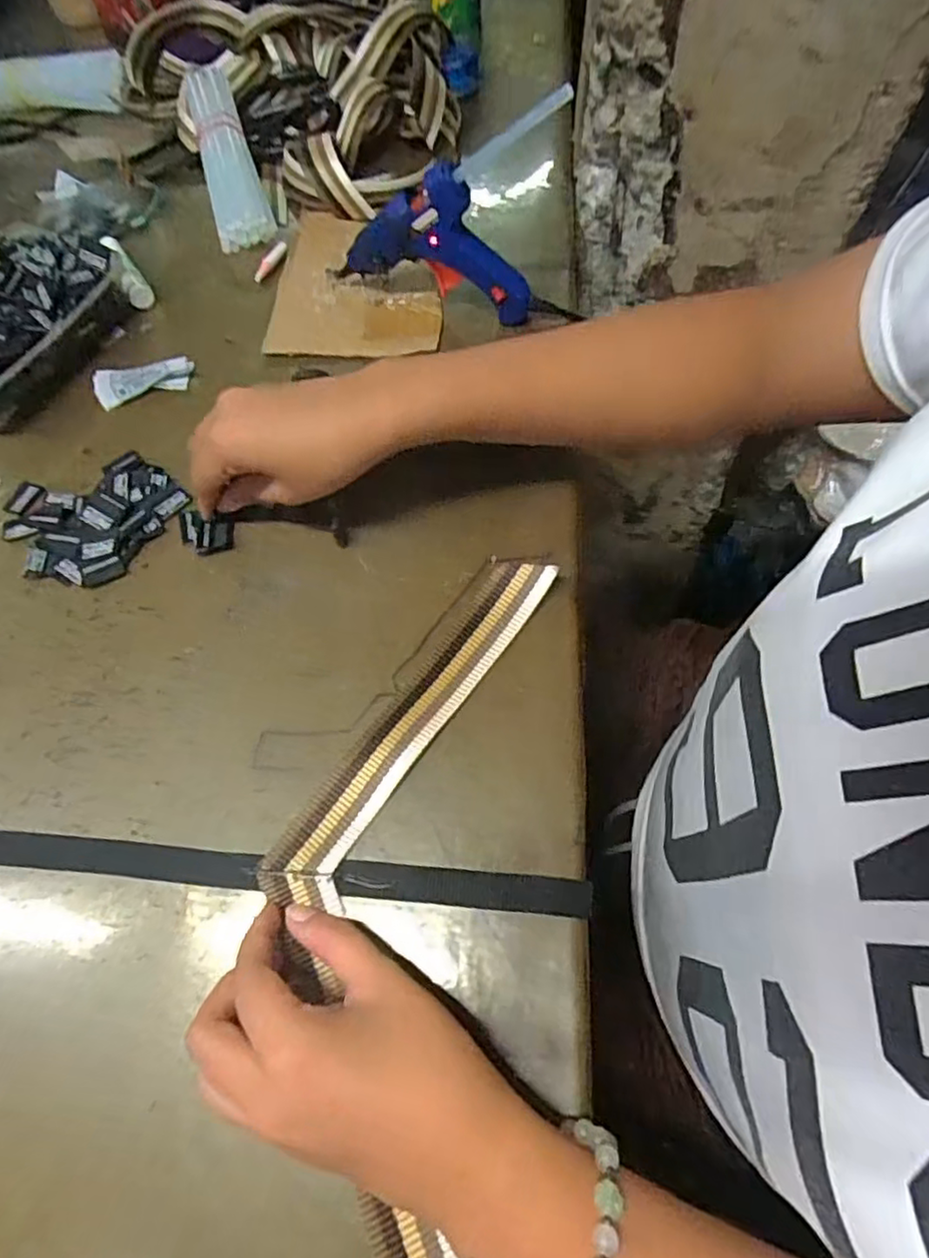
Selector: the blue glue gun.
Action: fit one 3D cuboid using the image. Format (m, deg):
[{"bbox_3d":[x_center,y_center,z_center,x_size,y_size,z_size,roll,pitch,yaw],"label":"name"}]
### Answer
[{"bbox_3d":[-0.029,-0.269,0.444,0.150,0.098,0.028,12,64,8],"label":"blue glue gun"}]

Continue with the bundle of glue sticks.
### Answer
[{"bbox_3d":[-0.210,-0.414,0.561,0.047,0.047,0.217,-18,63,-7],"label":"bundle of glue sticks"}]

